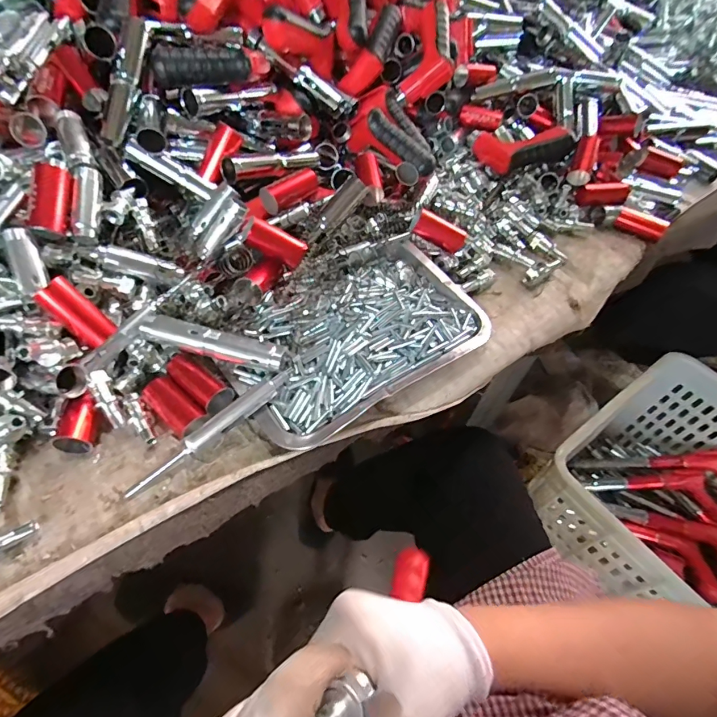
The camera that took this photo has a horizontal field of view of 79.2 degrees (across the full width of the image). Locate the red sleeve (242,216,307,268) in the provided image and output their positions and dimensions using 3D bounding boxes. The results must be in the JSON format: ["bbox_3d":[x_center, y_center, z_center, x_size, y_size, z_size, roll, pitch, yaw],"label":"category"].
[{"bbox_3d":[-0.085,-0.119,0.441,0.062,0.028,0.027,25,46,-29],"label":"red sleeve"}]

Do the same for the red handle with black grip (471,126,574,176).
[{"bbox_3d":[0.236,-0.308,0.631,0.126,0.051,0.069,-3,53,-7],"label":"red handle with black grip"}]

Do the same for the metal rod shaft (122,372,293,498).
[{"bbox_3d":[-0.123,0.061,0.369,0.160,0.022,0.015,-37,64,-14],"label":"metal rod shaft"}]

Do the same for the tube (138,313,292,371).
[{"bbox_3d":[-0.130,-0.012,0.391,0.129,0.023,0.020,13,53,5],"label":"tube"}]

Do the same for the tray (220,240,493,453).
[{"bbox_3d":[0.001,-0.024,0.434,0.257,0.039,0.160,-30,61,-25],"label":"tray"}]

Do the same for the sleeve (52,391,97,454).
[{"bbox_3d":[-0.241,0.056,0.374,0.027,0.022,0.045,-5,54,-9],"label":"sleeve"}]

